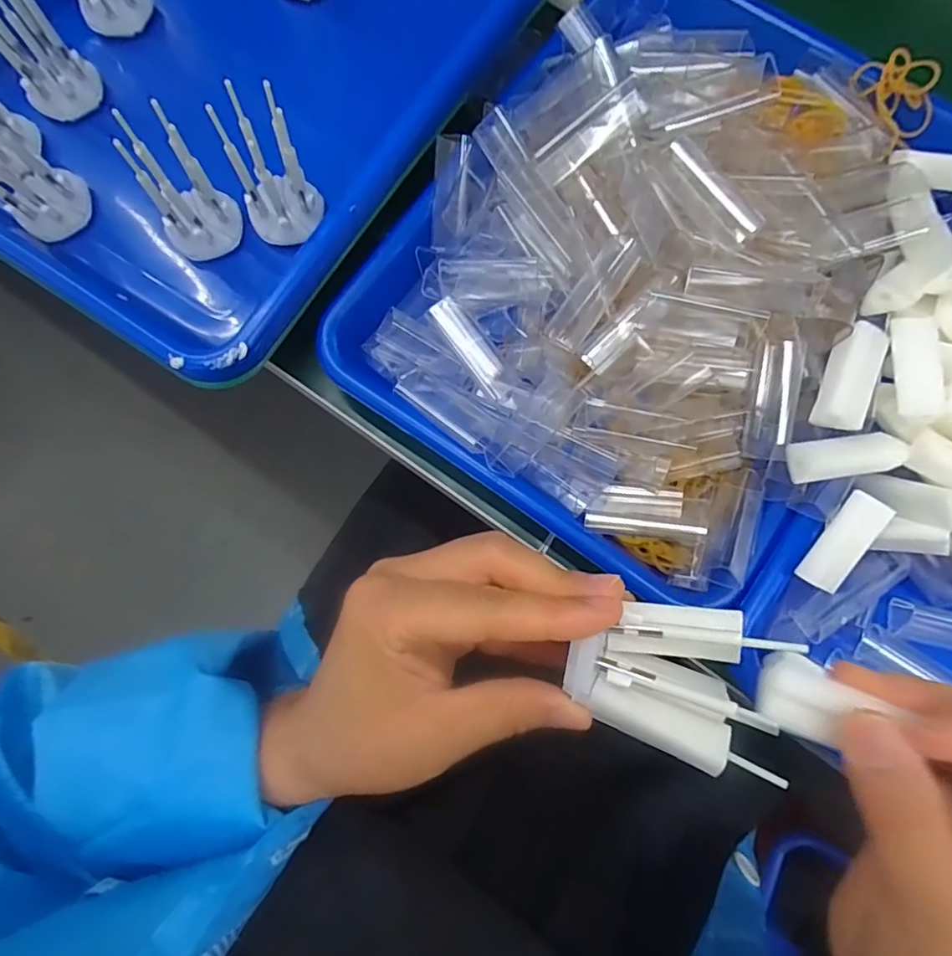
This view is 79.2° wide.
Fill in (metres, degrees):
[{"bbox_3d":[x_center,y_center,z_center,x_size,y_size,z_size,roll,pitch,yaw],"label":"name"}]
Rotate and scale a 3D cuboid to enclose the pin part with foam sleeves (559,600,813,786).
[{"bbox_3d":[0.068,0.067,0.195,0.072,0.027,0.048,13,78,2],"label":"pin part with foam sleeves"}]

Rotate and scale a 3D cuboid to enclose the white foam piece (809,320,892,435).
[{"bbox_3d":[0.164,-0.043,0.253,0.021,0.014,0.047,21,79,4],"label":"white foam piece"}]

